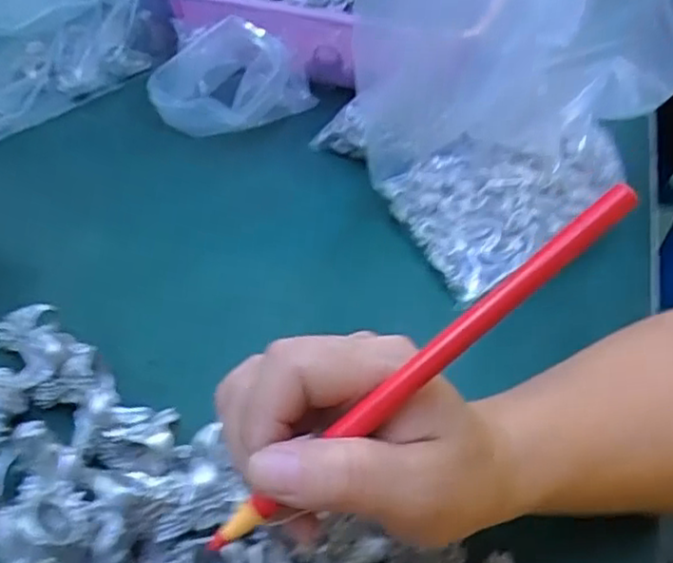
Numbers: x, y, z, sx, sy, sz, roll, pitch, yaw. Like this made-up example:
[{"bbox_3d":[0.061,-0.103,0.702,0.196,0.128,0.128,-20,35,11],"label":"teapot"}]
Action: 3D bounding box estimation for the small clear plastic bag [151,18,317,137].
[{"bbox_3d":[-0.084,-0.167,0.547,0.128,0.080,0.081,0,45,-1],"label":"small clear plastic bag"}]

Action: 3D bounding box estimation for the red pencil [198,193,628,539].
[{"bbox_3d":[0.025,0.029,0.211,0.167,0.008,0.009,-41,52,4],"label":"red pencil"}]

